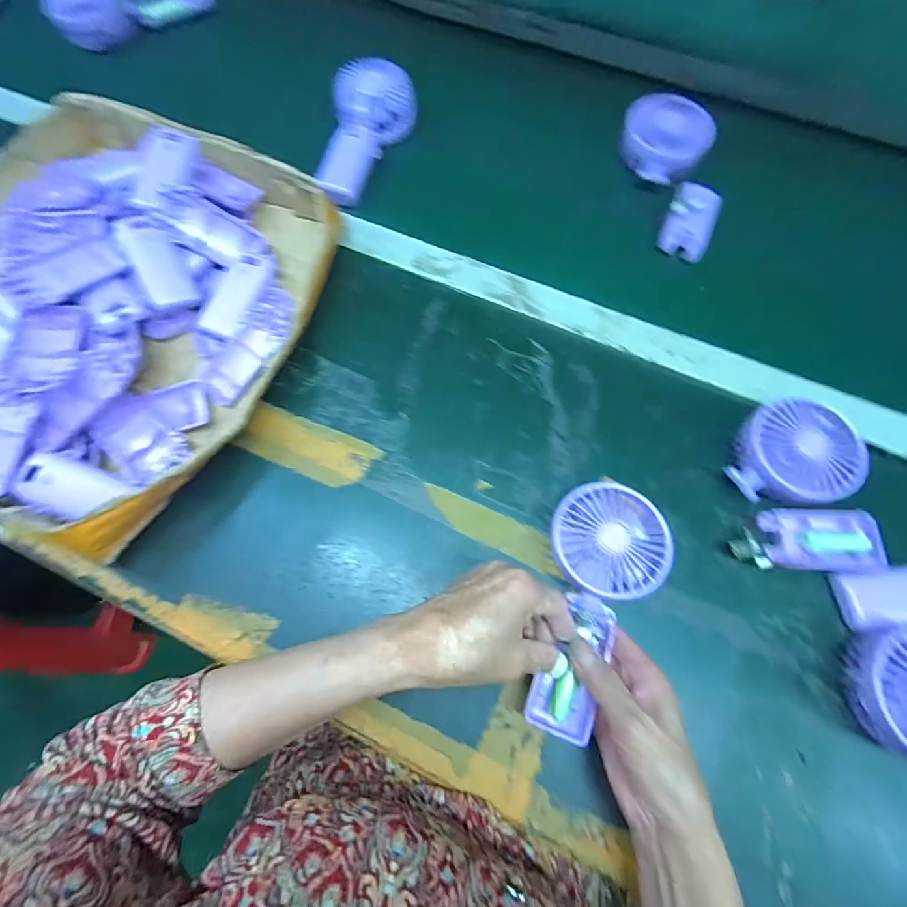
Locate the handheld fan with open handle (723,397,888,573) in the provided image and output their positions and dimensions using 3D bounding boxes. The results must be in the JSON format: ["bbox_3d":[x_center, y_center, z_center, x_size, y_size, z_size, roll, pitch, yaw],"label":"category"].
[{"bbox_3d":[0.285,0.024,0.372,0.116,0.040,0.135,0,71,2],"label":"handheld fan with open handle"}]

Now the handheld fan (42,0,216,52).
[{"bbox_3d":[-0.434,-0.609,0.605,0.199,0.062,0.041,-31,74,-9],"label":"handheld fan"}]

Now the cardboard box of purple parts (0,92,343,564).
[{"bbox_3d":[-0.338,-0.148,0.426,0.399,0.073,0.395,20,73,8],"label":"cardboard box of purple parts"}]

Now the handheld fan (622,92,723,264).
[{"bbox_3d":[0.240,-0.299,0.478,0.082,0.046,0.181,-16,71,-4],"label":"handheld fan"}]

